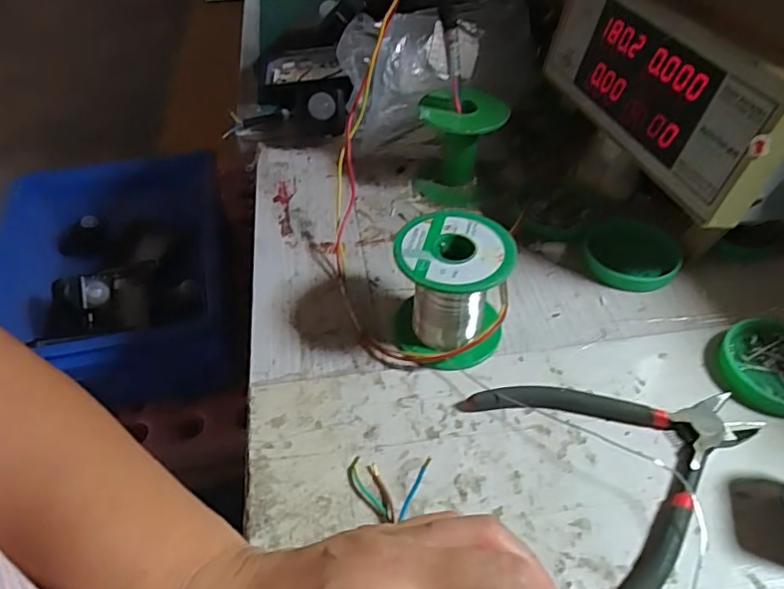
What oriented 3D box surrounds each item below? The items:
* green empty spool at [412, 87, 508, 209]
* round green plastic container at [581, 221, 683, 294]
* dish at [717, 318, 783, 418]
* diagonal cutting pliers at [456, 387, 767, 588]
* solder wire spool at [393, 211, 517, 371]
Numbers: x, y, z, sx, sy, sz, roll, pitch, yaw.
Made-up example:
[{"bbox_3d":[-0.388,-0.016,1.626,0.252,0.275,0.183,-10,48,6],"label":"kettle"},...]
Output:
[{"bbox_3d":[0.054,-0.121,0.452,0.065,0.077,0.057,1,47,2],"label":"green empty spool"},{"bbox_3d":[0.173,-0.031,0.404,0.062,0.013,0.070,32,55,27],"label":"round green plastic container"},{"bbox_3d":[0.232,0.043,0.337,0.064,0.012,0.070,-1,47,1],"label":"dish"},{"bbox_3d":[0.129,0.089,0.297,0.147,0.011,0.129,-14,49,-12],"label":"diagonal cutting pliers"},{"bbox_3d":[0.036,-0.002,0.345,0.068,0.070,0.069,4,48,5],"label":"solder wire spool"}]

